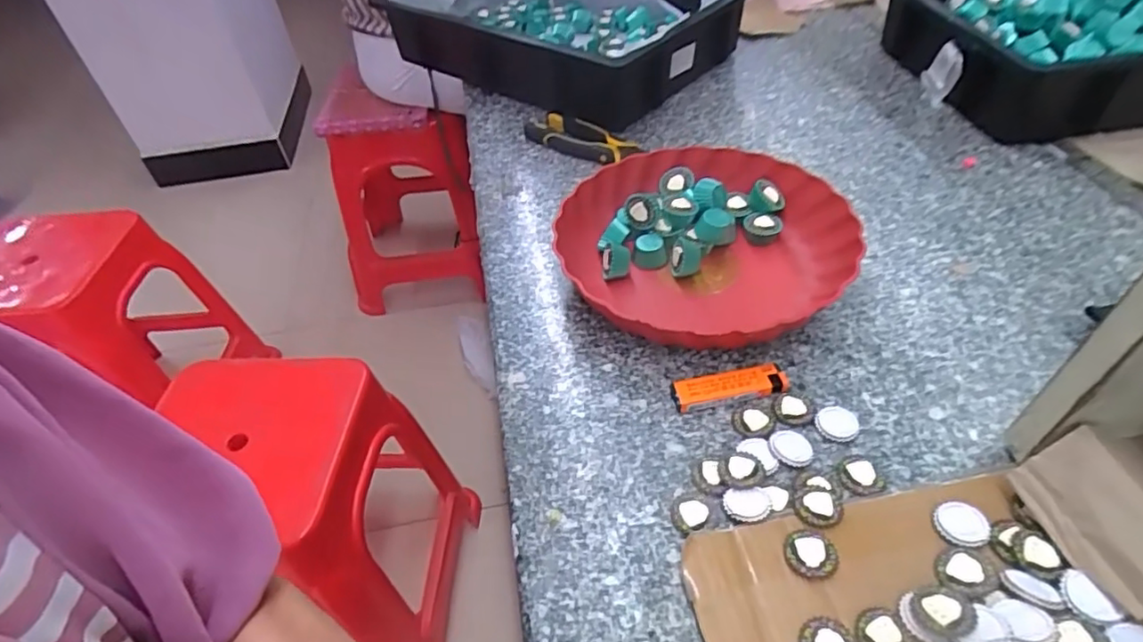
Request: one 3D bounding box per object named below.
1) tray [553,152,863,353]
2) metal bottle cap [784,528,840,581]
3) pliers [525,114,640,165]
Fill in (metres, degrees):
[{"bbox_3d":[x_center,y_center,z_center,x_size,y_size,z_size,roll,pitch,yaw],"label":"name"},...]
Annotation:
[{"bbox_3d":[0.108,-0.063,0.527,0.235,0.052,0.232,-28,48,-20],"label":"tray"},{"bbox_3d":[0.137,0.132,0.349,0.028,0.007,0.028,-4,45,4],"label":"metal bottle cap"},{"bbox_3d":[0.006,-0.210,0.702,0.145,0.020,0.053,24,53,28],"label":"pliers"}]

